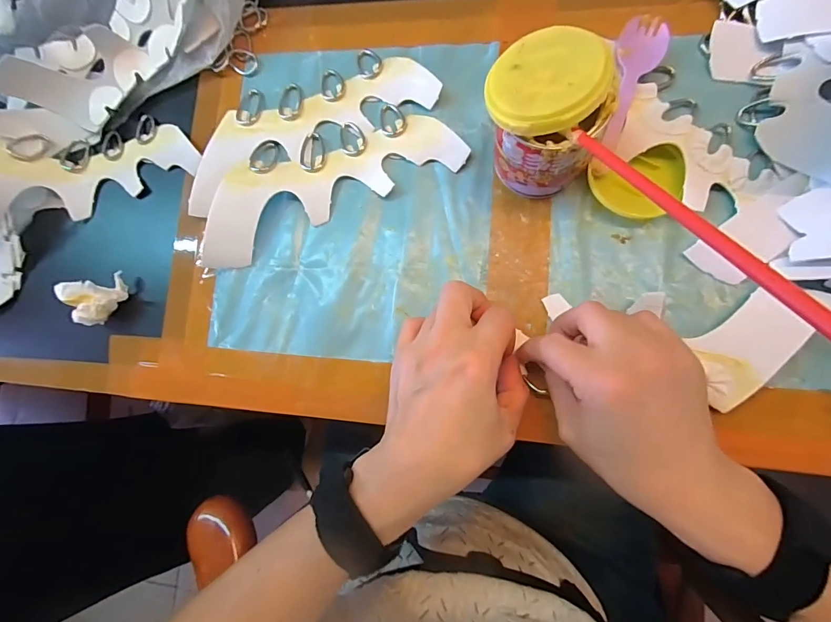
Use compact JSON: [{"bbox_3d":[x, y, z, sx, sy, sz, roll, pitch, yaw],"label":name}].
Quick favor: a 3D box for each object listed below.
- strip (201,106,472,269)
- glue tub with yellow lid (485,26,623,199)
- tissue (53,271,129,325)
[{"bbox_3d":[-0.072,-0.106,0.315,0.204,0.019,0.079,-22,76,1],"label":"strip"},{"bbox_3d":[0.078,-0.116,0.254,0.065,0.088,0.067,-1,84,9],"label":"glue tub with yellow lid"},{"bbox_3d":[-0.255,-0.009,0.332,0.038,0.033,0.036,-22,81,6],"label":"tissue"}]

